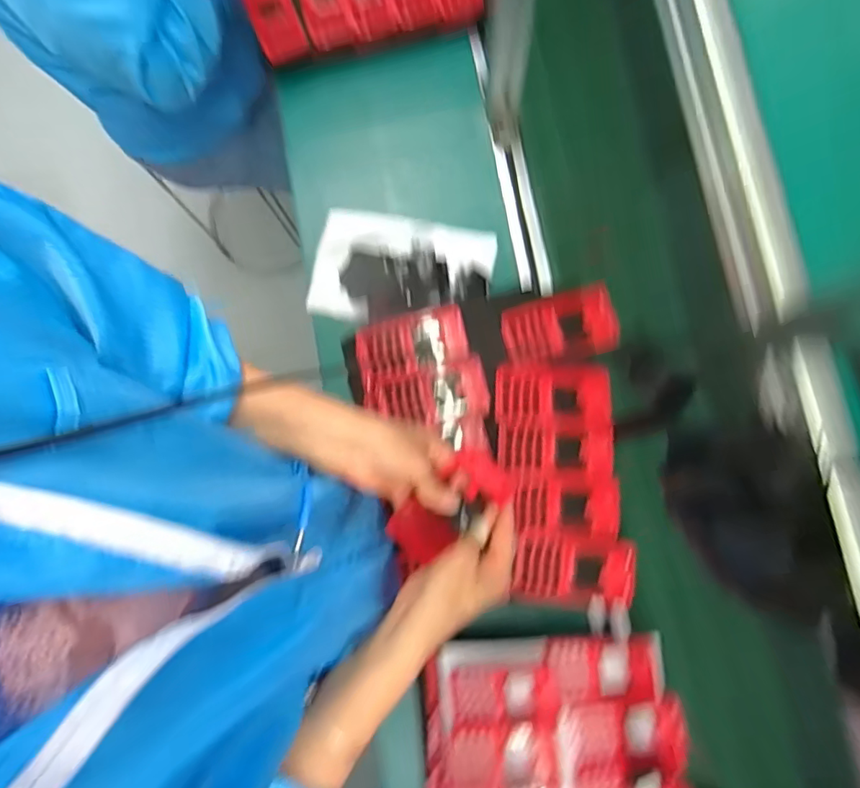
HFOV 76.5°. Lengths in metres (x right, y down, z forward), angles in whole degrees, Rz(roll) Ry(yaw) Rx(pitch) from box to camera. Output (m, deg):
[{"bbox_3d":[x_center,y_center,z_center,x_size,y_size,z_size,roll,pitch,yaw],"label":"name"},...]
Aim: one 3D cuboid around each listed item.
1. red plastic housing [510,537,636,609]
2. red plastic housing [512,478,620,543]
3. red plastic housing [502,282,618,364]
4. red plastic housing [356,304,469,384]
[{"bbox_3d":[0.153,0.188,0.577,0.123,0.024,0.067,2,80,1],"label":"red plastic housing"},{"bbox_3d":[0.146,0.125,0.585,0.109,0.017,0.063,-2,80,1],"label":"red plastic housing"},{"bbox_3d":[0.146,-0.074,0.613,0.128,0.017,0.076,-12,80,-1],"label":"red plastic housing"},{"bbox_3d":[-0.021,-0.058,0.627,0.125,0.015,0.067,-14,80,-2],"label":"red plastic housing"}]

